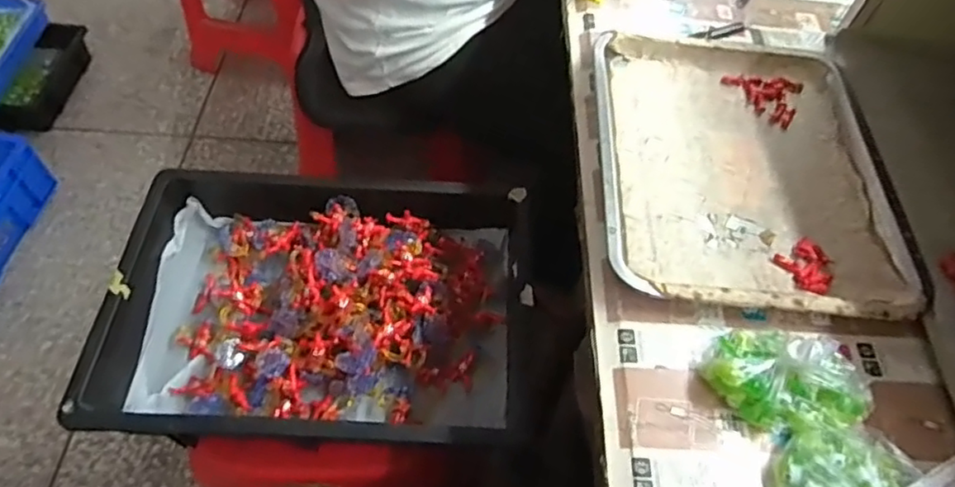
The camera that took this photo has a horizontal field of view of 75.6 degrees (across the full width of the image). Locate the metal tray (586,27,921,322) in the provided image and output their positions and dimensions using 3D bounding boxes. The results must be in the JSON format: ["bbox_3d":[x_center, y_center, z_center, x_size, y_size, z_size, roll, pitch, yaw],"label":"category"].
[{"bbox_3d":[0.241,-0.075,0.568,0.257,0.030,0.309,5,58,-2],"label":"metal tray"}]

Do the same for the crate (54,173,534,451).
[{"bbox_3d":[-0.178,0.070,0.704,0.423,0.085,0.318,3,56,-1],"label":"crate"}]

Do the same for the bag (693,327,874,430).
[{"bbox_3d":[0.224,0.090,0.440,0.114,0.050,0.069,3,58,-3],"label":"bag"}]

